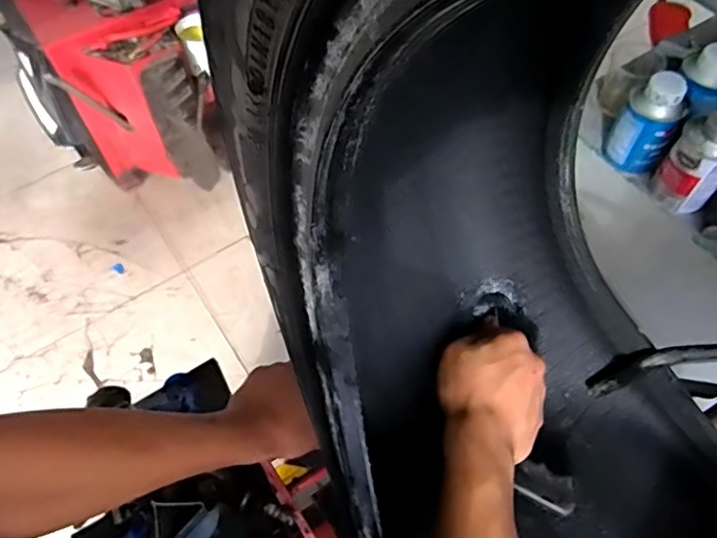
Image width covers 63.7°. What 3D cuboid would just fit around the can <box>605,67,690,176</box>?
[{"bbox_3d":[0.330,-0.165,0.664,0.059,0.117,0.047,23,61,14],"label":"can"}]

